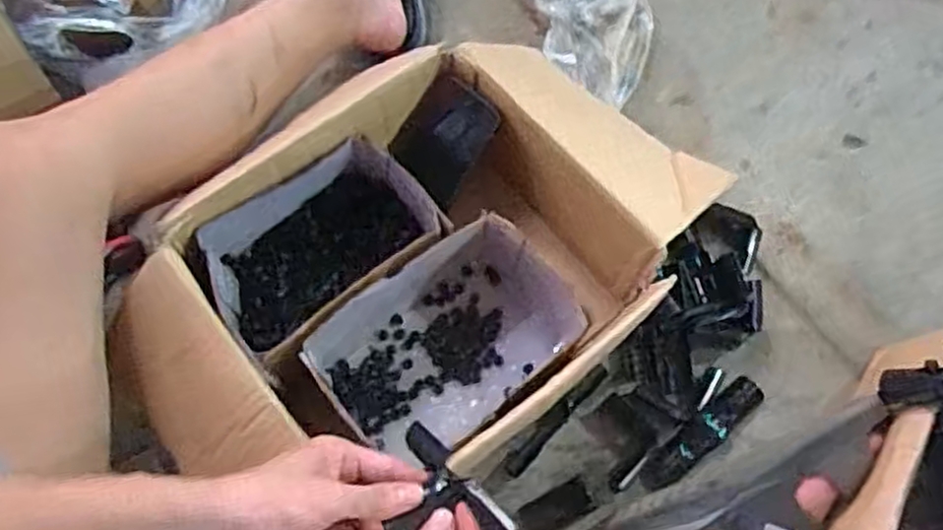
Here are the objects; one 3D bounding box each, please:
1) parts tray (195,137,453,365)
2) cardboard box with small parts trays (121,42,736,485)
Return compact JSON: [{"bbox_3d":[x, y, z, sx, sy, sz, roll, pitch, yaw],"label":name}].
[{"bbox_3d":[-0.133,-0.009,0.705,0.201,0.095,0.126,-37,75,-13],"label":"parts tray"},{"bbox_3d":[-0.041,0.002,0.695,0.468,0.139,0.331,-43,77,-15],"label":"cardboard box with small parts trays"}]

